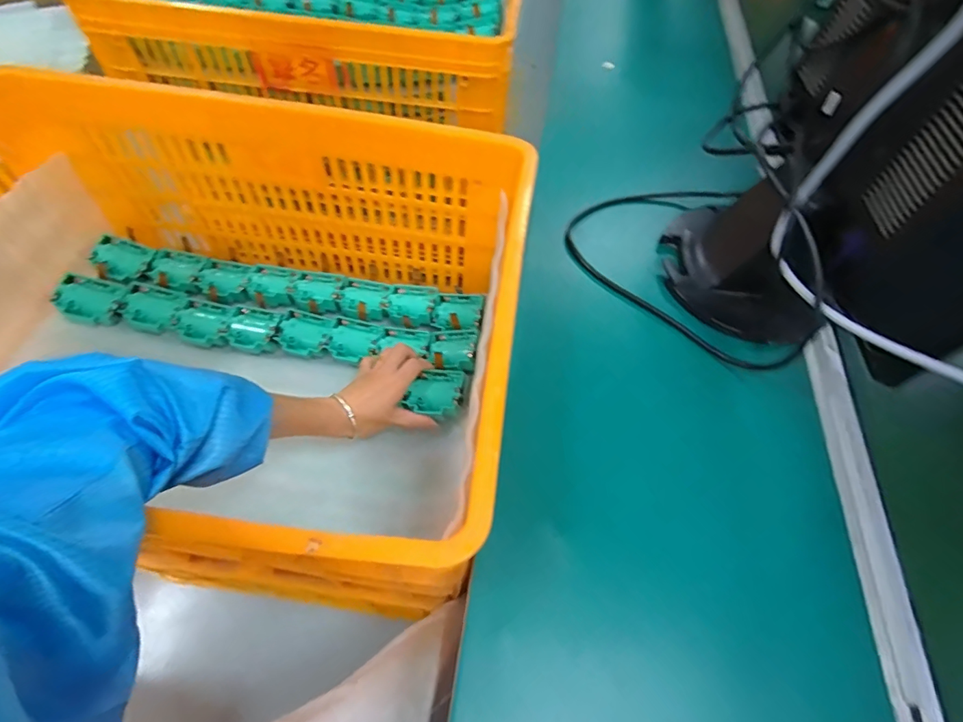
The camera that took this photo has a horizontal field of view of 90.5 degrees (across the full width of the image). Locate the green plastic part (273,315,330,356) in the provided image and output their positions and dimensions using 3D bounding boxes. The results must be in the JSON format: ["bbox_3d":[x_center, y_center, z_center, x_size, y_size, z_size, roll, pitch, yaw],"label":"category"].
[{"bbox_3d":[-0.268,-0.038,0.722,0.068,0.023,0.060,17,59,6],"label":"green plastic part"}]

